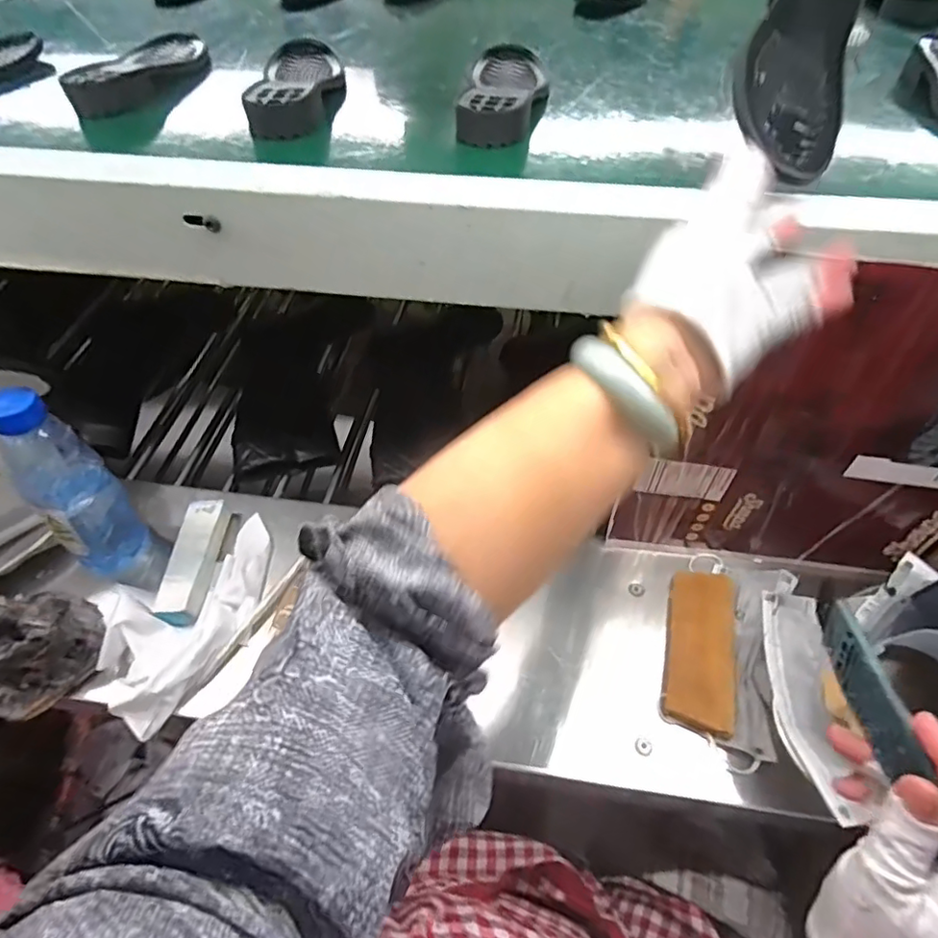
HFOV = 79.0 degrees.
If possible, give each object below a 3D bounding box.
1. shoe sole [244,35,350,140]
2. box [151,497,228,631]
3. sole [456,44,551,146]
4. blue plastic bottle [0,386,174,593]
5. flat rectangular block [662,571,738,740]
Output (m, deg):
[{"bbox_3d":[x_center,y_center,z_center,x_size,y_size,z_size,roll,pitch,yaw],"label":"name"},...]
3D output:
[{"bbox_3d":[-0.154,-0.356,0.521,0.072,0.029,0.177,-6,52,-2],"label":"shoe sole"},{"bbox_3d":[-0.280,0.093,0.581,0.042,0.023,0.133,-2,52,1],"label":"box"},{"bbox_3d":[0.034,-0.338,0.506,0.070,0.029,0.186,3,52,5],"label":"sole"},{"bbox_3d":[-0.369,0.028,0.538,0.053,0.247,0.066,29,59,23],"label":"blue plastic bottle"},{"bbox_3d":[0.215,0.162,0.525,0.057,0.024,0.152,12,54,12],"label":"flat rectangular block"}]

